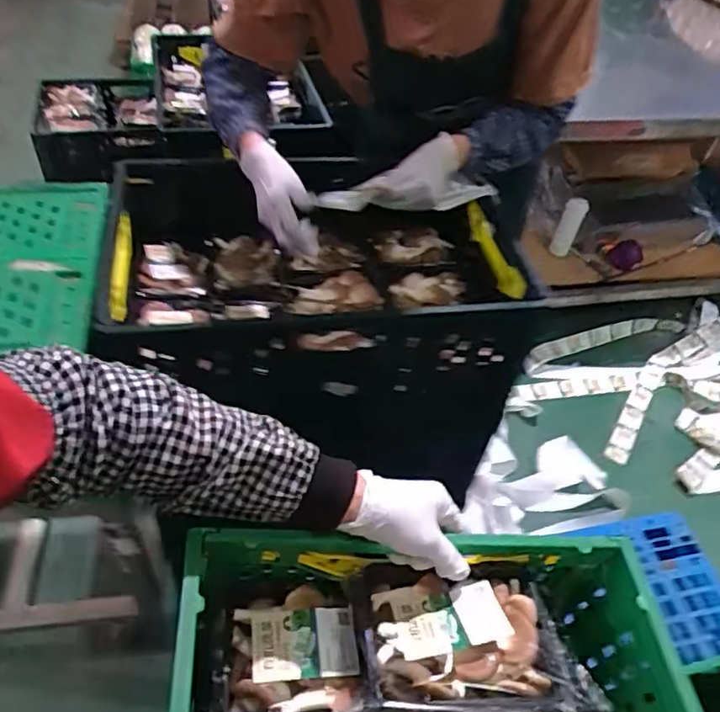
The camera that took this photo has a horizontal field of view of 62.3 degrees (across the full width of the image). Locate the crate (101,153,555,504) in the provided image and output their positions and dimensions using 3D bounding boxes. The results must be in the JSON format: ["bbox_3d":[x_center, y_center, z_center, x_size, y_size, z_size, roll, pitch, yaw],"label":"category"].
[{"bbox_3d":[-0.072,-0.109,0.983,0.602,0.288,0.424,-5,51,-10],"label":"crate"}]

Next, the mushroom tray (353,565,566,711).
[{"bbox_3d":[0.080,0.231,0.497,0.156,0.043,0.113,2,50,-4],"label":"mushroom tray"}]

